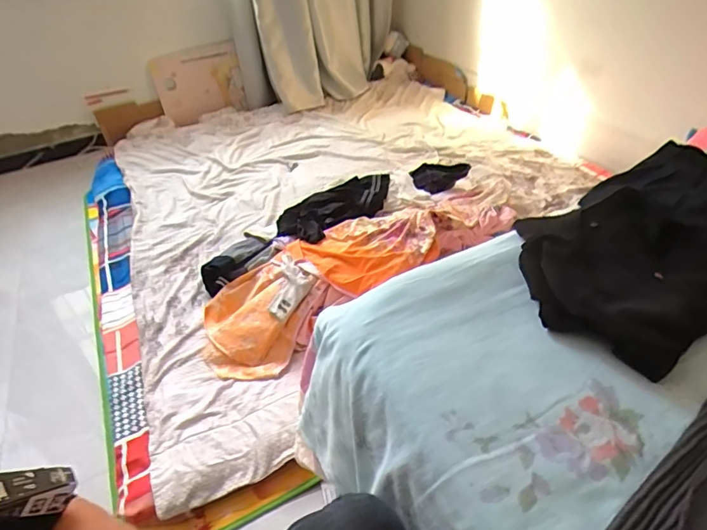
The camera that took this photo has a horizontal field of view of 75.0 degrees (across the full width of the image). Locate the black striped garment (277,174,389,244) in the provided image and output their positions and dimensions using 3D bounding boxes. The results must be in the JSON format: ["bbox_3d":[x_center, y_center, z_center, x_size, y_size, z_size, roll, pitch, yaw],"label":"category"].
[{"bbox_3d":[-0.041,-0.194,1.485,0.399,0.078,0.233,-24,42,-22],"label":"black striped garment"}]

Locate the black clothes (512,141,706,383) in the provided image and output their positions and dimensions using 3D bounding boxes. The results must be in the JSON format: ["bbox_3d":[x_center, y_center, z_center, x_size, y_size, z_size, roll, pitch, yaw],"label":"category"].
[{"bbox_3d":[0.482,-0.050,0.725,0.519,0.060,0.304,-23,42,-21],"label":"black clothes"}]

